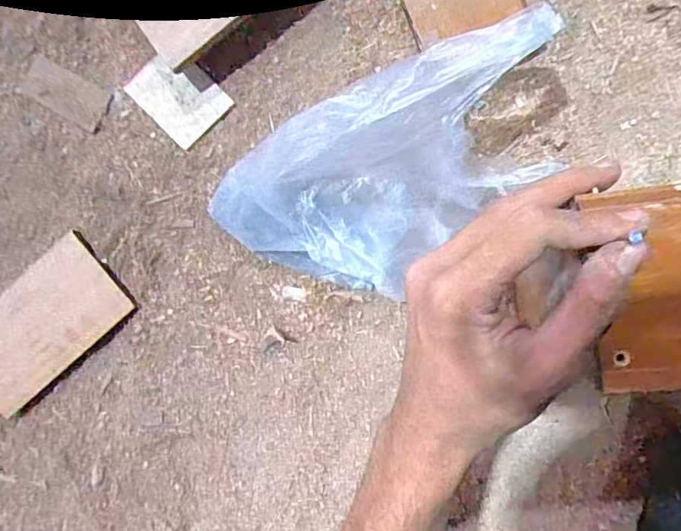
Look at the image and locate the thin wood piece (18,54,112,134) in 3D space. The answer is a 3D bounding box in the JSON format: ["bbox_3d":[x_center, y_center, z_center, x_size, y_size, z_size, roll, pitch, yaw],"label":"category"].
[{"bbox_3d":[-0.236,-0.147,0.432,0.087,0.012,0.037,29,96,6],"label":"thin wood piece"}]

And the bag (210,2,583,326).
[{"bbox_3d":[0.025,-0.055,0.343,0.235,0.110,0.126,-22,90,8],"label":"bag"}]

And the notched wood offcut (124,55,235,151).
[{"bbox_3d":[-0.131,-0.140,0.412,0.074,0.005,0.058,45,97,3],"label":"notched wood offcut"}]

